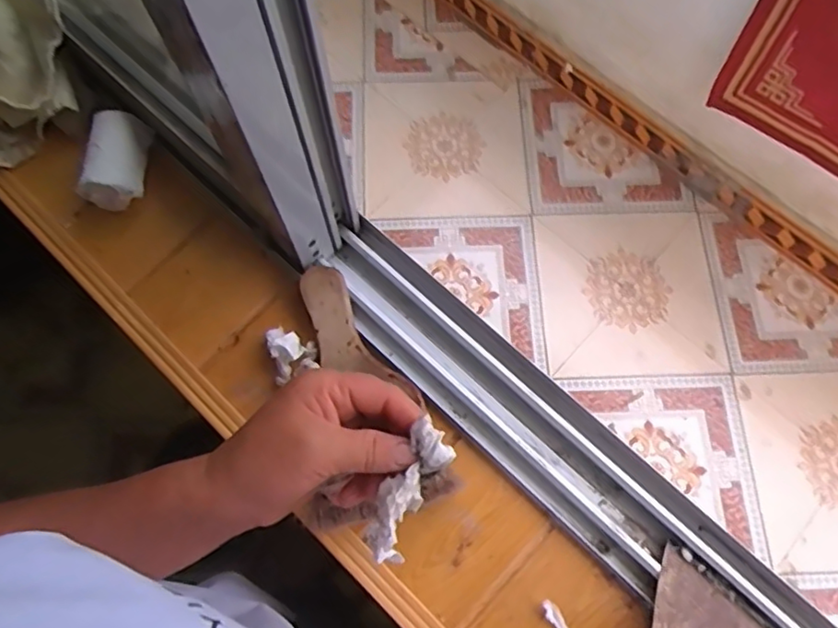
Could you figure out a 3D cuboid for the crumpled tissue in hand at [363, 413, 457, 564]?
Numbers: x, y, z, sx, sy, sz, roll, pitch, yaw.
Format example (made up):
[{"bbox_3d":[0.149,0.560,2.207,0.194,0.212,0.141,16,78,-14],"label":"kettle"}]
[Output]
[{"bbox_3d":[-0.005,0.093,0.320,0.024,0.027,0.070,27,71,9],"label":"crumpled tissue in hand"}]

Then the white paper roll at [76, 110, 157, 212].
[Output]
[{"bbox_3d":[-0.254,-0.129,0.512,0.040,0.035,0.073,6,72,2],"label":"white paper roll"}]

